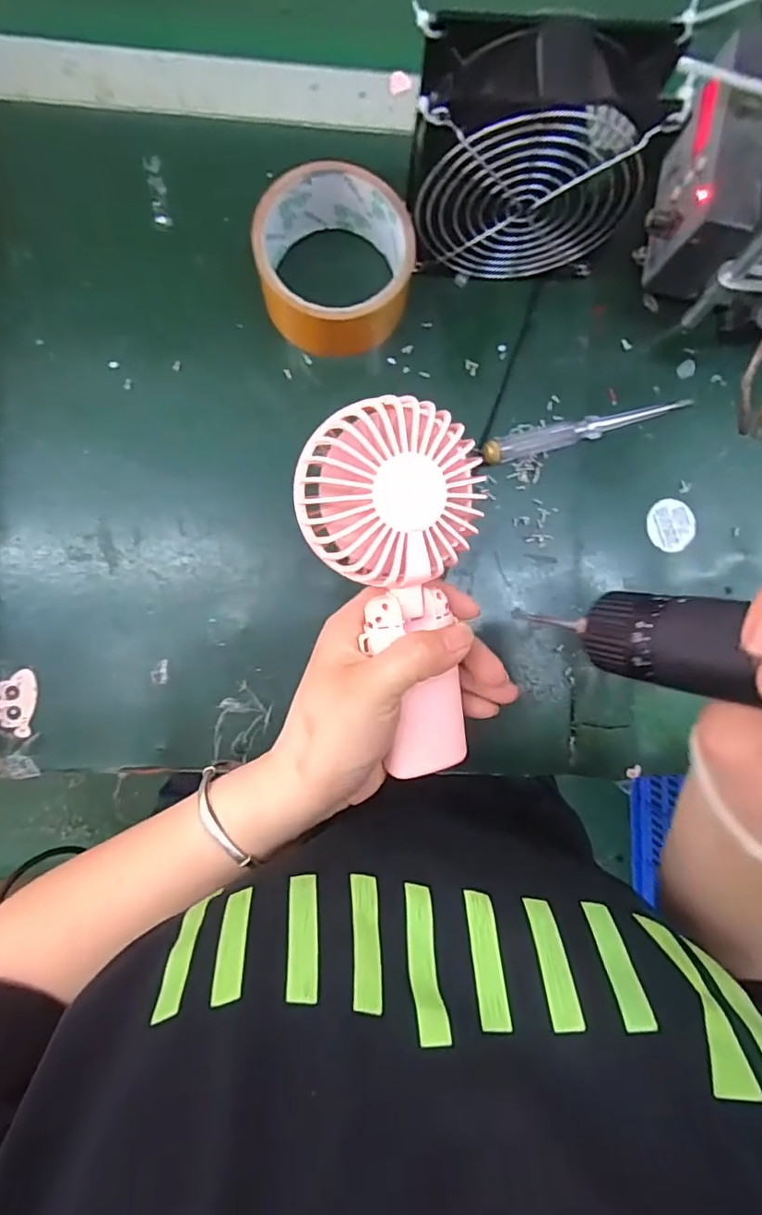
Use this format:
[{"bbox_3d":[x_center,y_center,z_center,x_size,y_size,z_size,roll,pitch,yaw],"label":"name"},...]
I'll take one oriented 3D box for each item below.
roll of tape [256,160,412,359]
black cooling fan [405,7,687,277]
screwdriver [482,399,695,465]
[{"bbox_3d":[-0.027,-0.203,0.328,0.087,0.046,0.086,0,89,-3],"label":"roll of tape"},{"bbox_3d":[0.076,-0.232,0.299,0.122,0.116,0.057,0,89,-3],"label":"black cooling fan"},{"bbox_3d":[0.131,-0.115,0.352,0.138,0.015,0.017,-16,90,-3],"label":"screwdriver"}]

